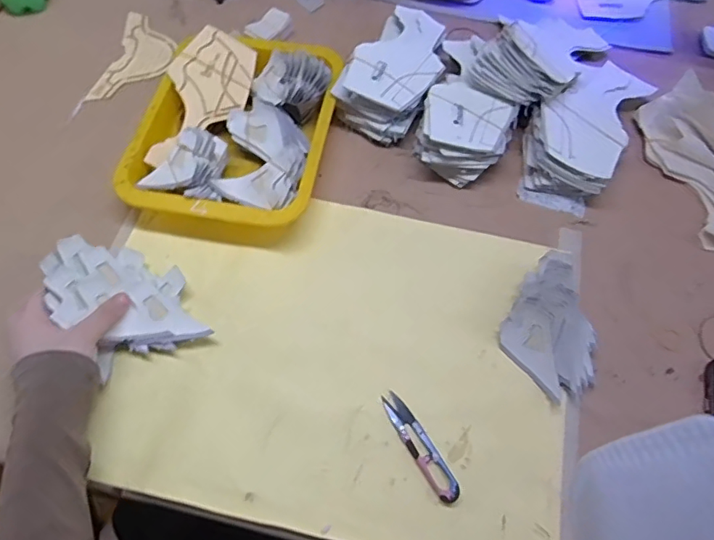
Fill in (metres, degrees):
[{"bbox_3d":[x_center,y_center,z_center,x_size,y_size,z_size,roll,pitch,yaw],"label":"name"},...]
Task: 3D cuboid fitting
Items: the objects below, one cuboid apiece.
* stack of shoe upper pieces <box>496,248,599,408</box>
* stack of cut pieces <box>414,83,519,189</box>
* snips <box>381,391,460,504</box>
[{"bbox_3d":[0.177,0.051,0.492,0.080,0.041,0.116,-22,64,-14],"label":"stack of shoe upper pieces"},{"bbox_3d":[0.117,-0.152,0.603,0.098,0.053,0.109,17,62,8],"label":"stack of cut pieces"},{"bbox_3d":[0.053,0.148,0.459,0.020,0.014,0.099,-27,65,-16],"label":"snips"}]

